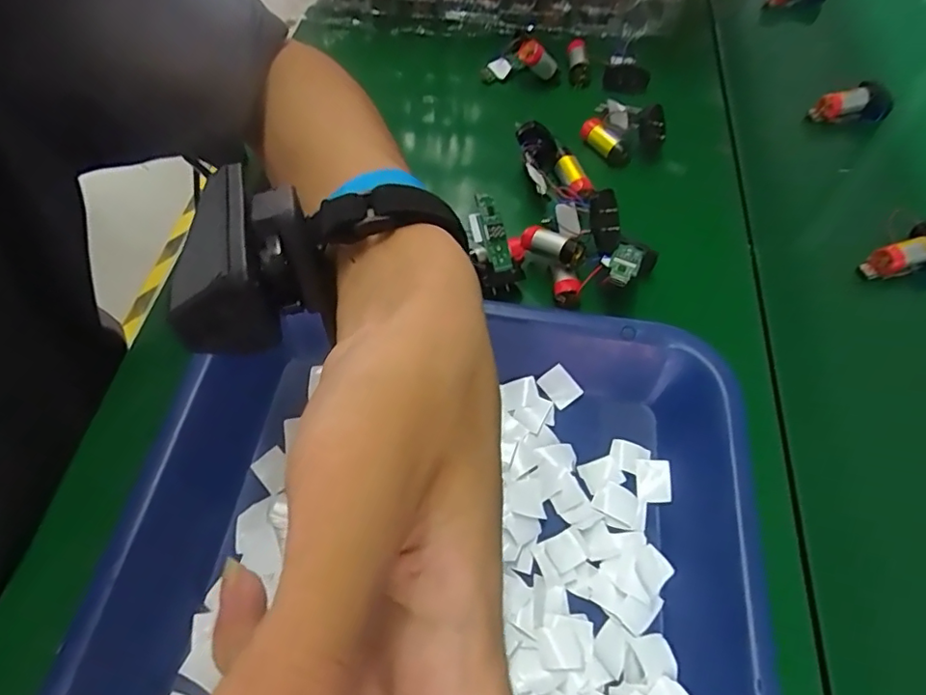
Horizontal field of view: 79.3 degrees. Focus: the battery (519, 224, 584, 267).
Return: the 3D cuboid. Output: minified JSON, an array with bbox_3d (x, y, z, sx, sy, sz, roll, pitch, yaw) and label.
[{"bbox_3d":[0.049,-0.057,0.311,0.037,0.013,0.010,27,62,31],"label":"battery"}]

